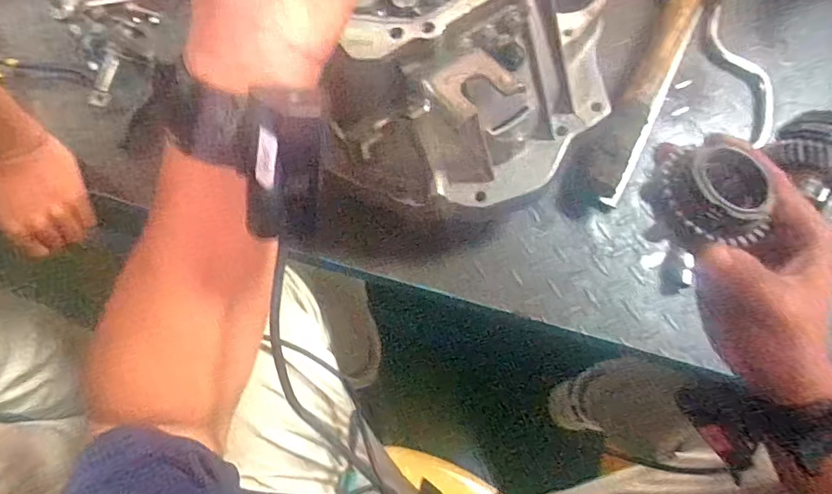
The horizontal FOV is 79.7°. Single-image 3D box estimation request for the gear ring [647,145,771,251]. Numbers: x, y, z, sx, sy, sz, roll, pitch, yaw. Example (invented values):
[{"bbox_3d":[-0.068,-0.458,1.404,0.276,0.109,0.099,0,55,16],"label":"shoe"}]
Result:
[{"bbox_3d":[0.165,-0.030,0.273,0.060,0.027,0.055,0,74,-1],"label":"gear ring"}]

